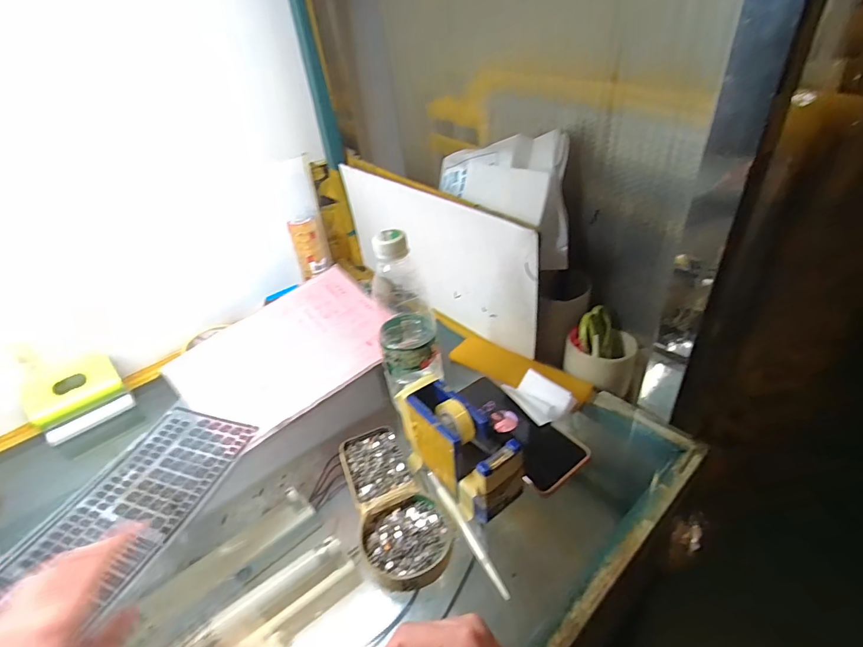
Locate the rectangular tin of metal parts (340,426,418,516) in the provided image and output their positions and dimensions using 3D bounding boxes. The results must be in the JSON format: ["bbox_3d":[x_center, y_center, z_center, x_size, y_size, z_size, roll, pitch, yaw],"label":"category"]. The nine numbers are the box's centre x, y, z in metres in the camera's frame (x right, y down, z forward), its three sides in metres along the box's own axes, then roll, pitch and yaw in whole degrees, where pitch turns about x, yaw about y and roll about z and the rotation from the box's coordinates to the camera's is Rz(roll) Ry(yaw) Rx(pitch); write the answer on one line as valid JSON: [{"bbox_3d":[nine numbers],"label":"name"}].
[{"bbox_3d":[-0.057,0.150,0.447,0.062,0.018,0.097,-18,36,-15],"label":"rectangular tin of metal parts"}]

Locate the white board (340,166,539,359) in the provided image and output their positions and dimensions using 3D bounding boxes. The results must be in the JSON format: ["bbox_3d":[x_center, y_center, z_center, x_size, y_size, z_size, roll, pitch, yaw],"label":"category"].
[{"bbox_3d":[-0.008,-0.104,0.646,0.013,0.188,0.407,-30,40,-28],"label":"white board"}]

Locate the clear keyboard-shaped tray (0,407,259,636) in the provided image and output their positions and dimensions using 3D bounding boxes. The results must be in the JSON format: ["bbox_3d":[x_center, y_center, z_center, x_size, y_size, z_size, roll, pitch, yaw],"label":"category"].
[{"bbox_3d":[-0.341,0.217,0.418,0.153,0.008,0.347,7,37,20],"label":"clear keyboard-shaped tray"}]

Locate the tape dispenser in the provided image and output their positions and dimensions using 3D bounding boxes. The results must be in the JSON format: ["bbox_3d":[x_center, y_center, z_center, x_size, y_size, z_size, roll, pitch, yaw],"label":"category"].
[{"bbox_3d":[0.022,0.124,0.423,0.060,0.086,0.137,-31,41,-29],"label":"tape dispenser"}]

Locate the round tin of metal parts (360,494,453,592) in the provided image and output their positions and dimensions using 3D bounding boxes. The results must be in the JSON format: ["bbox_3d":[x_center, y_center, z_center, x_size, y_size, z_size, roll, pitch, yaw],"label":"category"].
[{"bbox_3d":[-0.019,0.190,0.379,0.075,0.015,0.074,-19,36,-16],"label":"round tin of metal parts"}]

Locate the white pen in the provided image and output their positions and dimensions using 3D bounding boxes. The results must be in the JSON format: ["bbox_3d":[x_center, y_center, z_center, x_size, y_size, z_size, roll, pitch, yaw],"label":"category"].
[{"bbox_3d":[0.030,0.186,0.391,0.010,0.005,0.131,-21,37,-18],"label":"white pen"}]

